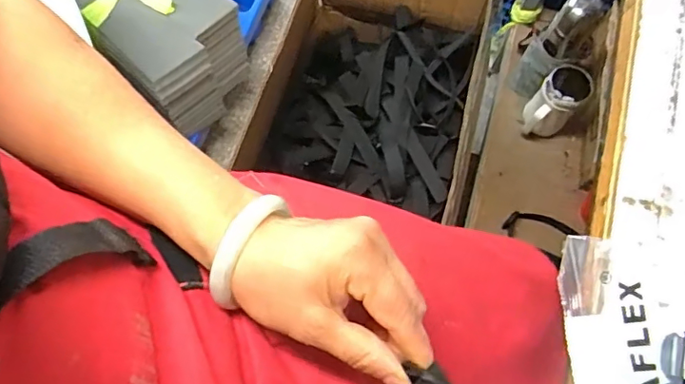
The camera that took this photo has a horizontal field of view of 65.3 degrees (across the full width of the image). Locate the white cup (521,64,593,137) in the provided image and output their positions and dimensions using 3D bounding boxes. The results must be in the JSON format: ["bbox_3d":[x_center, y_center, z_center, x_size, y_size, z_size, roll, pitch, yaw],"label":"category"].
[{"bbox_3d":[0.376,-0.155,0.956,0.077,0.128,0.092,40,73,13],"label":"white cup"}]

